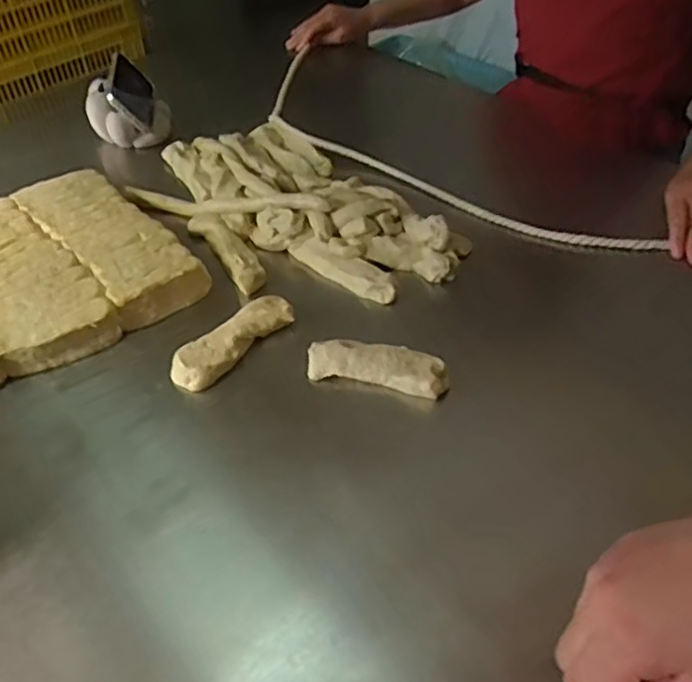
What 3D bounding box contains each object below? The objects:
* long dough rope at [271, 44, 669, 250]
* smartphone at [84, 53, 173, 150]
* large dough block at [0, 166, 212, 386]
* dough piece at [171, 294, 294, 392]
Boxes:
[{"bbox_3d":[0.071,-0.264,0.920,0.169,0.031,0.717,-32,52,-24],"label":"long dough rope"},{"bbox_3d":[-0.329,-0.357,0.985,0.115,0.082,0.138,-17,47,-12],"label":"smartphone"},{"bbox_3d":[-0.376,-0.069,0.737,0.355,0.052,0.281,-30,51,-23],"label":"large dough block"},{"bbox_3d":[-0.116,0.001,0.678,0.048,0.025,0.139,32,56,30],"label":"dough piece"}]

